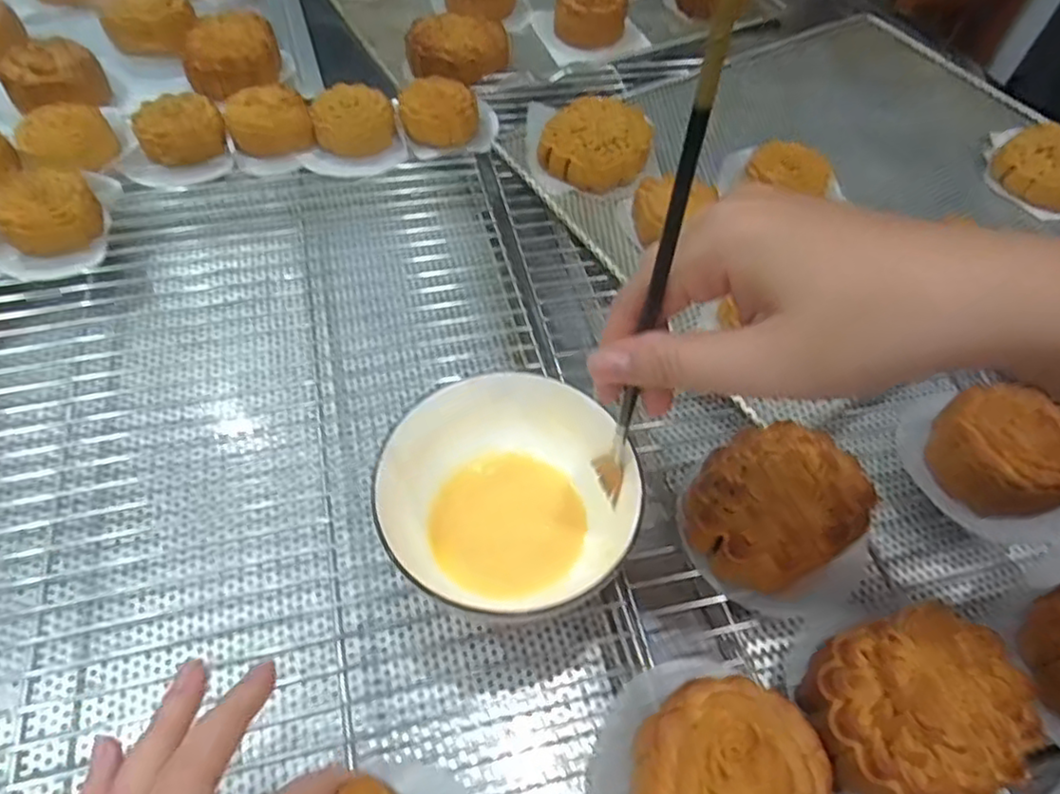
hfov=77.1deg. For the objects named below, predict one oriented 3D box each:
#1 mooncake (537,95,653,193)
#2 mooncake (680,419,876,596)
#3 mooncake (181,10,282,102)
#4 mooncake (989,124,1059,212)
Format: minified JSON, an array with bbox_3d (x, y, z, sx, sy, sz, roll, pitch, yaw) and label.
[{"bbox_3d":[0.051,-0.188,0.494,0.078,0.032,0.083,12,55,5],"label":"mooncake"},{"bbox_3d":[0.120,0.054,0.330,0.082,0.035,0.069,-30,62,-22],"label":"mooncake"},{"bbox_3d":[-0.259,-0.298,0.577,0.077,0.031,0.079,-17,58,-15],"label":"mooncake"},{"bbox_3d":[0.408,-0.178,0.518,0.089,0.034,0.079,-35,64,-25],"label":"mooncake"}]

